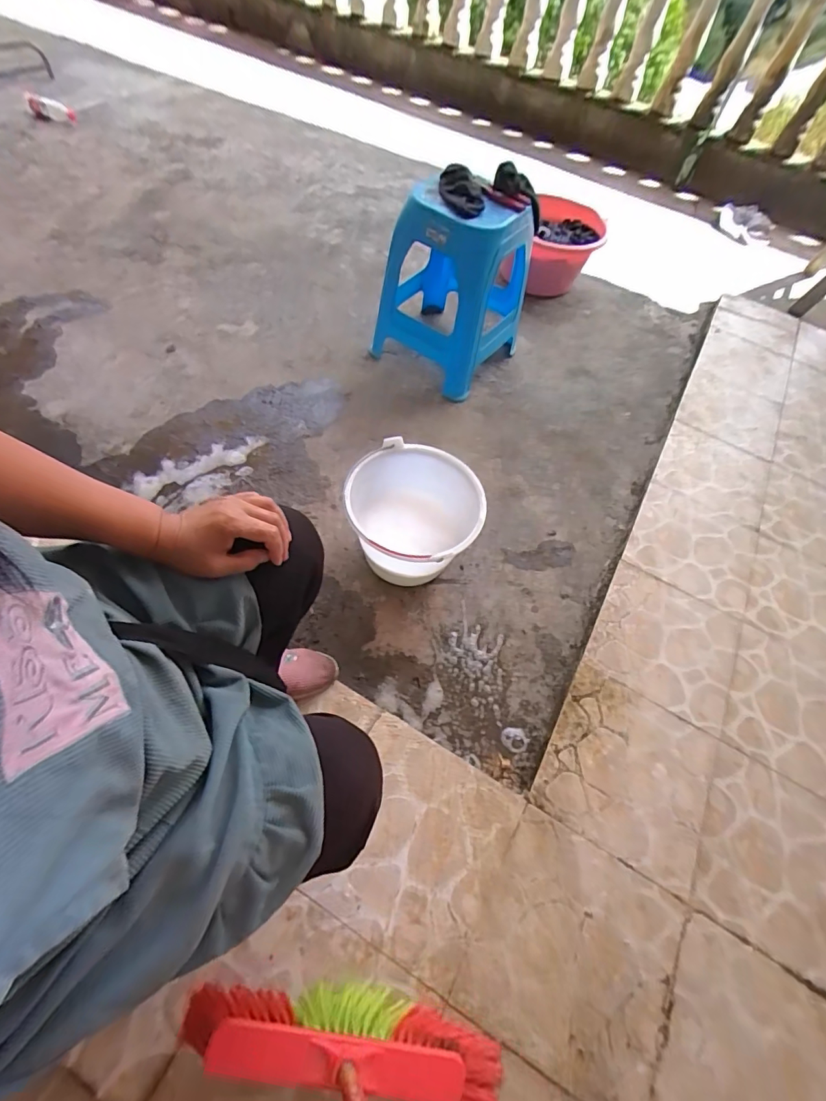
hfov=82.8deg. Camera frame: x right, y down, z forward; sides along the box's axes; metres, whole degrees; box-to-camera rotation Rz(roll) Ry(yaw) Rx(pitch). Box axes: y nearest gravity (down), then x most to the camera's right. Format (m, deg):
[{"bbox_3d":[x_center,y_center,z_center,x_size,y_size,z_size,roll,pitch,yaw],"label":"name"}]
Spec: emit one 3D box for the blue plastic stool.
[{"bbox_3d":[0.113,-0.784,1.354,0.398,0.438,0.376,39,62,15],"label":"blue plastic stool"}]

